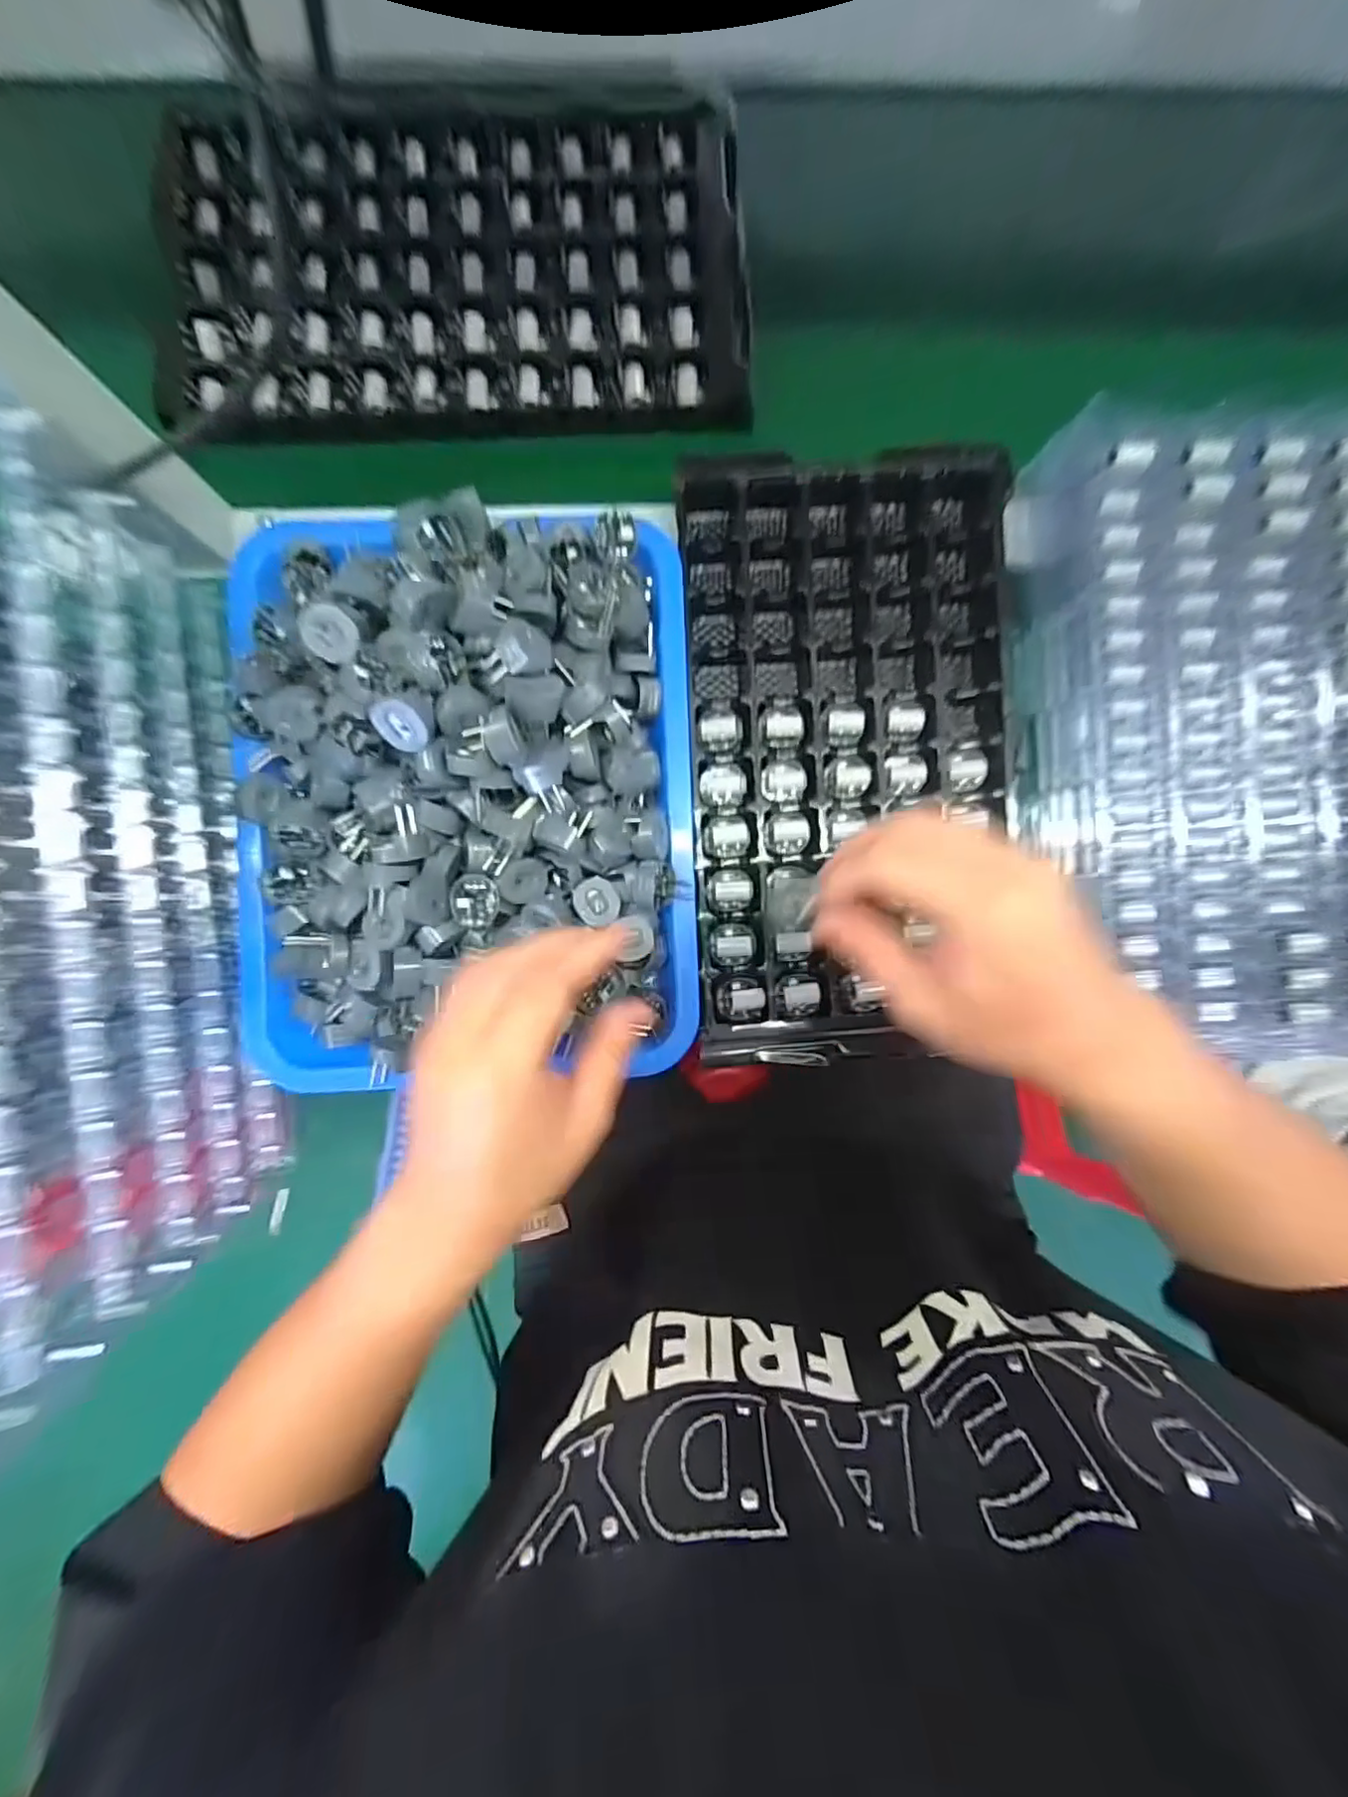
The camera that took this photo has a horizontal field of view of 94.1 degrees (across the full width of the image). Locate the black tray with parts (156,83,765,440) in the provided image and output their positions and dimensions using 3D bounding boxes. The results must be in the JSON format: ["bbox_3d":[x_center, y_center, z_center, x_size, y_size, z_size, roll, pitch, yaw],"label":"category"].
[{"bbox_3d":[-0.134,-0.395,0.391,0.353,0.029,0.202,-5,90,1],"label":"black tray with parts"}]

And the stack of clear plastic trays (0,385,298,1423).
[{"bbox_3d":[-0.248,-0.012,0.265,0.040,0.210,0.374,-5,90,-1],"label":"stack of clear plastic trays"}]

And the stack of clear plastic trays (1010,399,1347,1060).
[{"bbox_3d":[0.341,-0.095,0.367,0.262,0.043,0.364,0,90,1],"label":"stack of clear plastic trays"}]

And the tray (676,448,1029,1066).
[{"bbox_3d":[0.109,-0.084,0.386,0.194,0.041,0.353,-3,90,1],"label":"tray"}]

